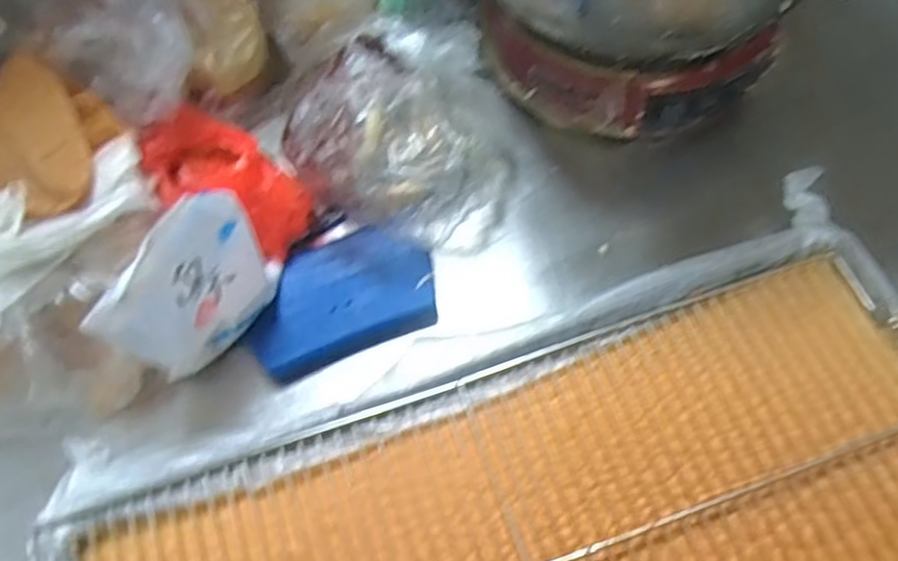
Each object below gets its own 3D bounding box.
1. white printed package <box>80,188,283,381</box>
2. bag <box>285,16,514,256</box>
[{"bbox_3d":[-0.171,0.011,0.519,0.019,0.146,0.120,32,69,17],"label":"white printed package"},{"bbox_3d":[-0.040,-0.113,0.596,0.174,0.103,0.159,-4,64,1],"label":"bag"}]

